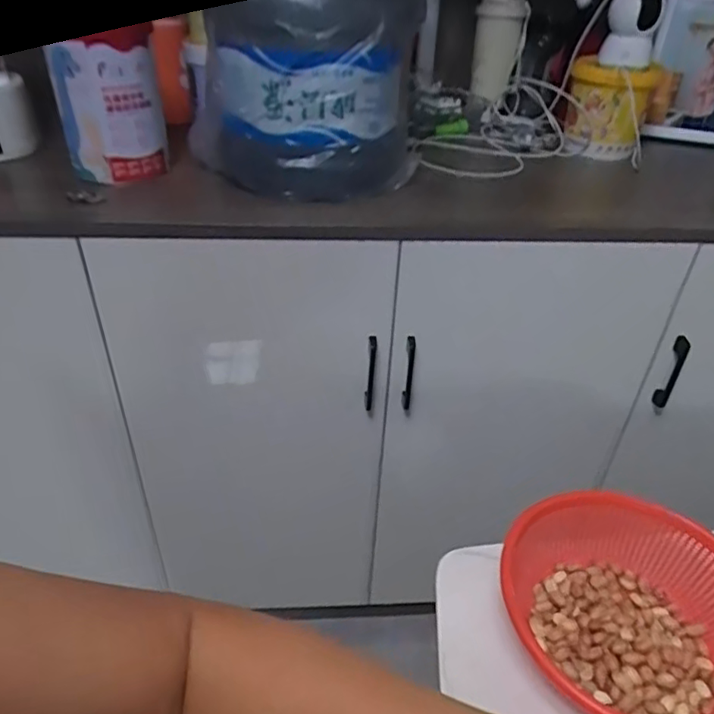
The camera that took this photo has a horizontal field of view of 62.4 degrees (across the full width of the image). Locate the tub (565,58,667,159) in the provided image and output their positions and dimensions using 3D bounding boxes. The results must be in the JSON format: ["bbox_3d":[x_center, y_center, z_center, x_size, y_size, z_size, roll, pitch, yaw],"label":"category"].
[{"bbox_3d":[0.393,-0.395,0.923,0.119,0.126,0.135,18,38,21],"label":"tub"}]

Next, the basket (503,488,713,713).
[{"bbox_3d":[0.198,0.175,0.419,0.175,0.068,0.167,29,44,33],"label":"basket"}]

